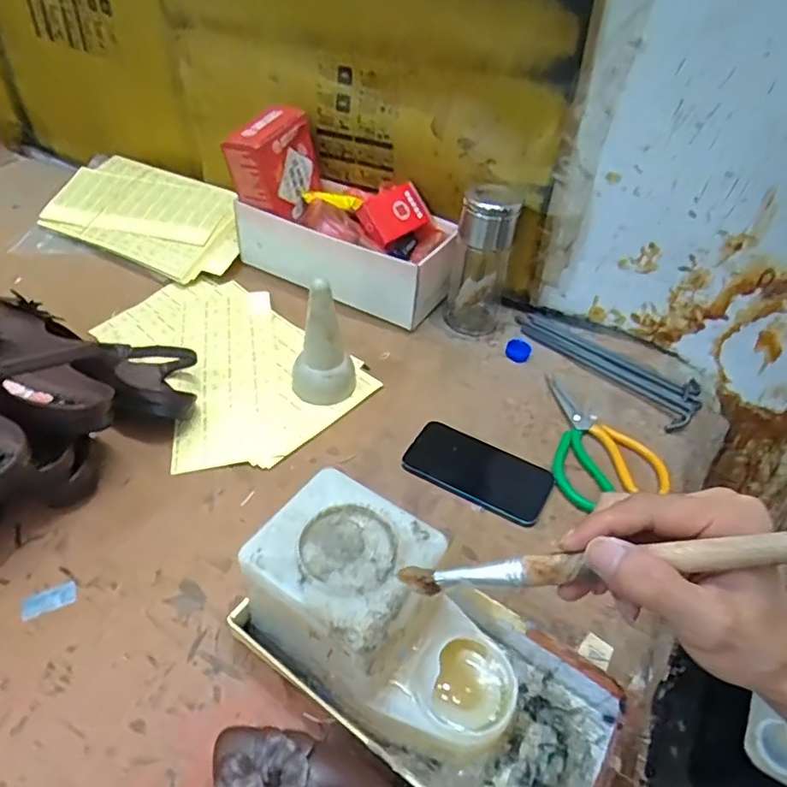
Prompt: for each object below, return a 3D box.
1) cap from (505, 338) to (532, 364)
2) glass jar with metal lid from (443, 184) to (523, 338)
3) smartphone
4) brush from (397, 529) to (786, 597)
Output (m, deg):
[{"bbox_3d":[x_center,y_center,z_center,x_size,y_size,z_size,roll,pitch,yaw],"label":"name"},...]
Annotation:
[{"bbox_3d":[0.154,-0.054,0.715,0.030,0.011,0.035,11,46,9],"label":"cap"},{"bbox_3d":[0.107,-0.163,0.709,0.070,0.170,0.078,16,47,13],"label":"glass jar with metal lid"},{"bbox_3d":[0.085,0.075,0.581,0.140,0.010,0.074,22,49,19],"label":"smartphone"},{"bbox_3d":[0.091,0.085,0.286,0.184,0.010,0.014,-12,42,20],"label":"brush"}]

